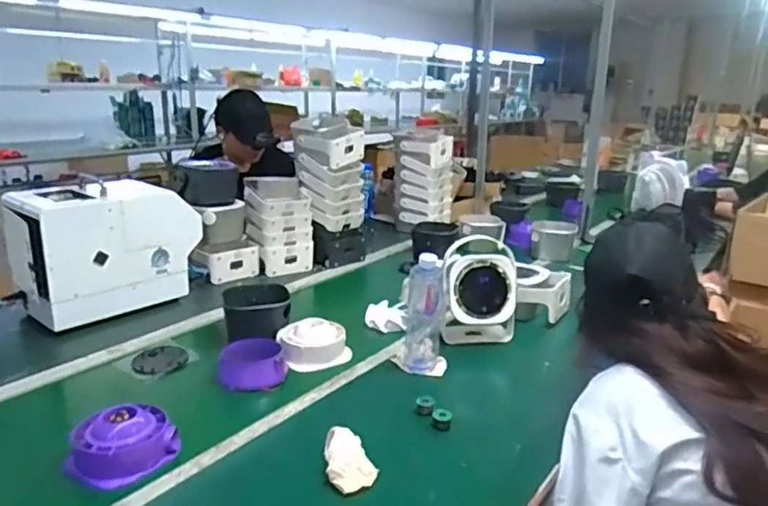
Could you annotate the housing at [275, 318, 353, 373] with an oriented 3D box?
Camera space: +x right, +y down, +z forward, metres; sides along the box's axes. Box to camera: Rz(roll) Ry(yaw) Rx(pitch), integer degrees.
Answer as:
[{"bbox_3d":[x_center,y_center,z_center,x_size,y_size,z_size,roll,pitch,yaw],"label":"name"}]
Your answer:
[{"bbox_3d":[-0.144,0.180,1.201,0.144,0.065,0.144,1,16,0],"label":"housing"}]

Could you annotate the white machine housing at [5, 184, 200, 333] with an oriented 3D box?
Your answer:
[{"bbox_3d":[-0.656,-0.012,1.393,0.393,0.275,0.231,-15,22,-43],"label":"white machine housing"}]

